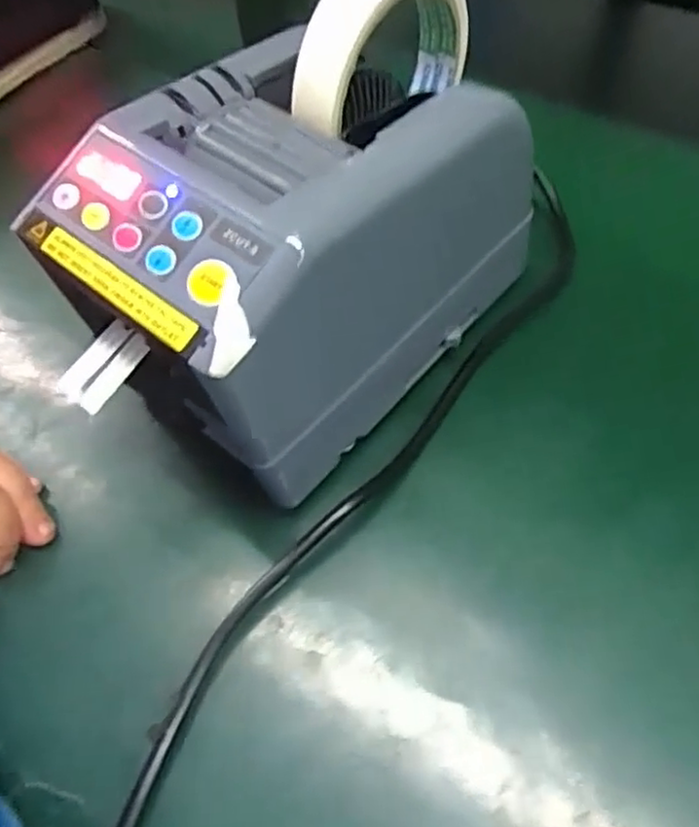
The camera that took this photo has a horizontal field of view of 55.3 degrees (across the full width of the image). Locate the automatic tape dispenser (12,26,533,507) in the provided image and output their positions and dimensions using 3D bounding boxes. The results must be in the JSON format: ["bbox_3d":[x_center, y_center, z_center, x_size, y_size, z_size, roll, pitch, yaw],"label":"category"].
[{"bbox_3d":[-0.012,-0.069,0.299,0.118,0.143,0.197,36,66,24],"label":"automatic tape dispenser"}]

